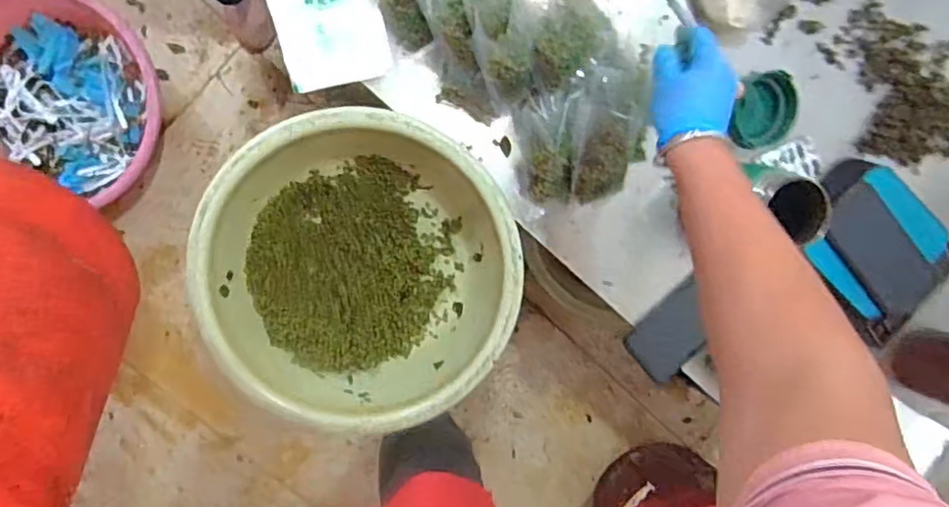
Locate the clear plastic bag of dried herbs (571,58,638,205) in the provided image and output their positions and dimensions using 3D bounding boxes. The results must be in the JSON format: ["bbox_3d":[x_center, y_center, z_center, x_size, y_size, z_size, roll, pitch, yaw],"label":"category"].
[{"bbox_3d":[0.146,-0.134,0.686,0.063,0.038,0.150,3,97,-7],"label":"clear plastic bag of dried herbs"}]

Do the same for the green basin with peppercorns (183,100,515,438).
[{"bbox_3d":[-0.136,0.011,0.771,0.370,0.134,0.346,-1,96,-8],"label":"green basin with peppercorns"}]

